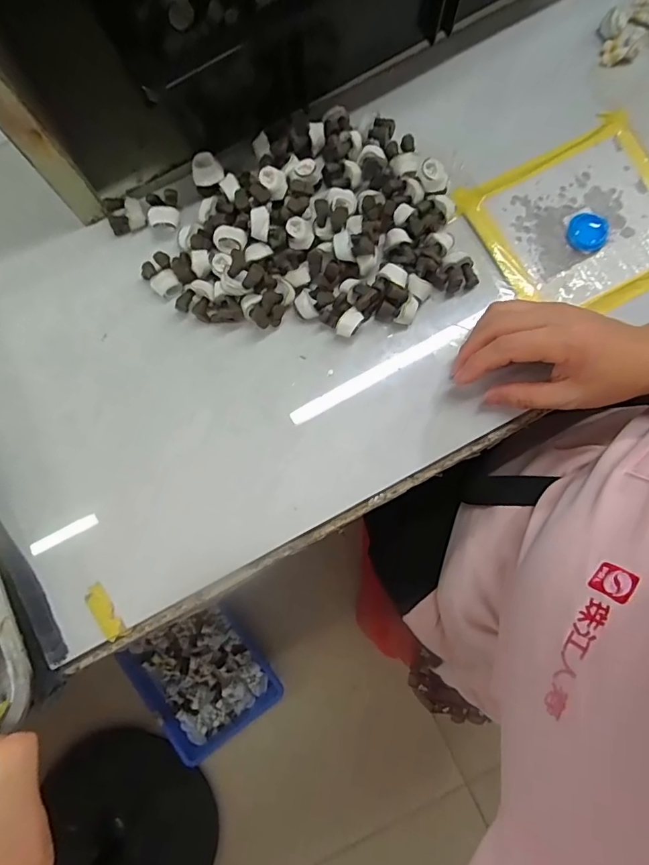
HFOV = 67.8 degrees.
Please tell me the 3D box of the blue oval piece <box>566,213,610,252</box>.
[{"bbox_3d":[0.200,-0.152,0.365,0.032,0.008,0.028,-14,83,-1],"label":"blue oval piece"}]

